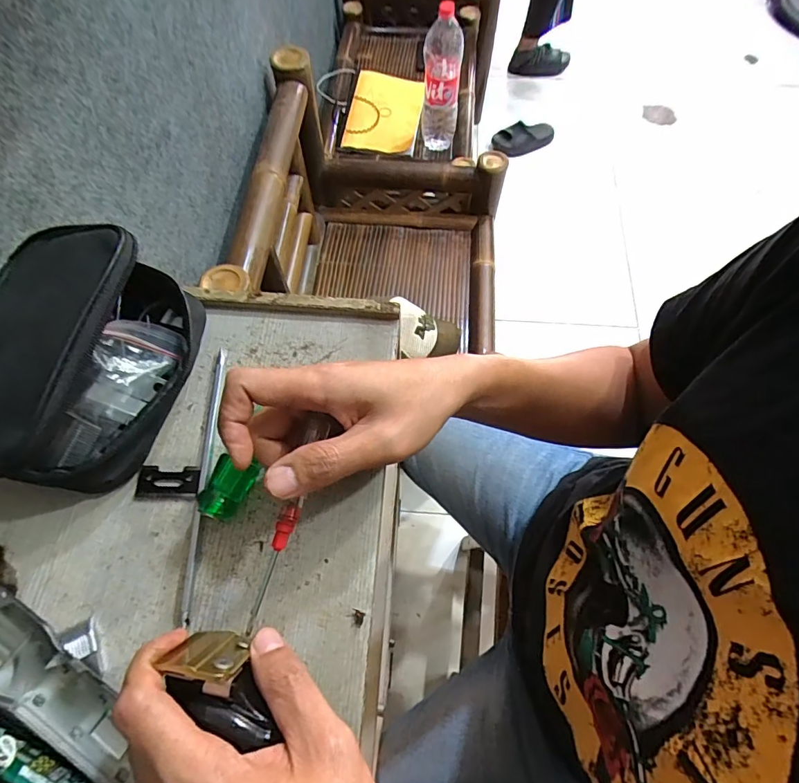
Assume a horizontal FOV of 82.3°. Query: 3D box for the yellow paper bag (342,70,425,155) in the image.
[{"bbox_3d":[-0.044,-0.812,1.337,0.208,0.065,0.291,7,67,4],"label":"yellow paper bag"}]

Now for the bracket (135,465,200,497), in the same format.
[{"bbox_3d":[-0.156,0.060,0.309,0.042,0.004,0.020,1,66,1],"label":"bracket"}]

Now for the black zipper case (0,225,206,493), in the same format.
[{"bbox_3d":[-0.195,-0.015,0.292,0.089,0.097,0.151,10,67,5],"label":"black zipper case"}]

